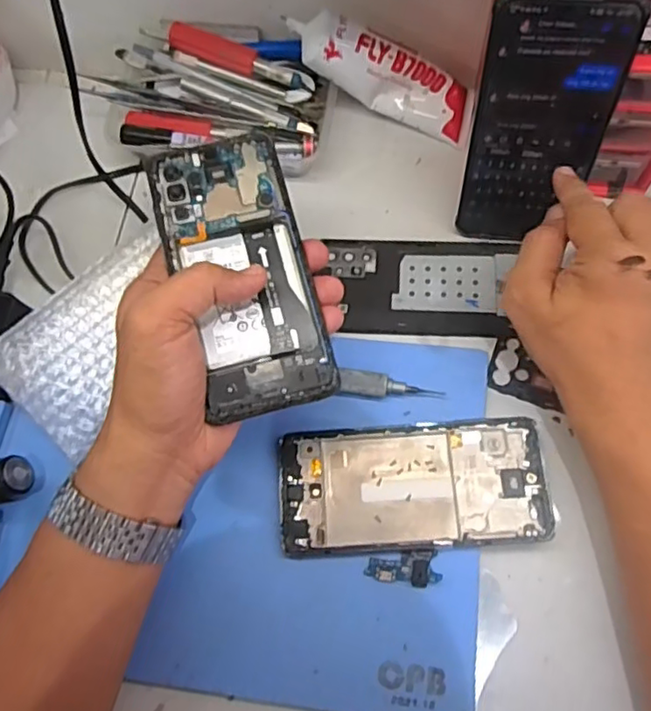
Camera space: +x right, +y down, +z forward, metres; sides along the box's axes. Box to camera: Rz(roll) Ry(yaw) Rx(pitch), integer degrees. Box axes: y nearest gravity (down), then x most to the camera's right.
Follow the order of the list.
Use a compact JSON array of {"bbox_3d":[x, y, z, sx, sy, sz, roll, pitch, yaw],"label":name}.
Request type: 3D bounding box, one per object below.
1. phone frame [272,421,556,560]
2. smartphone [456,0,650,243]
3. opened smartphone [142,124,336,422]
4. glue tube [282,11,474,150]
[{"bbox_3d":[0.053,0.078,0.377,0.159,0.012,0.073,-5,69,3],"label":"phone frame"},{"bbox_3d":[0.125,-0.133,0.377,0.077,0.161,0.015,18,56,9],"label":"smartphone"},{"bbox_3d":[-0.045,-0.047,0.339,0.071,0.005,0.158,-17,76,-5],"label":"opened smartphone"},{"bbox_3d":[0.042,-0.202,0.455,0.145,0.041,0.032,20,66,-22],"label":"glue tube"}]

